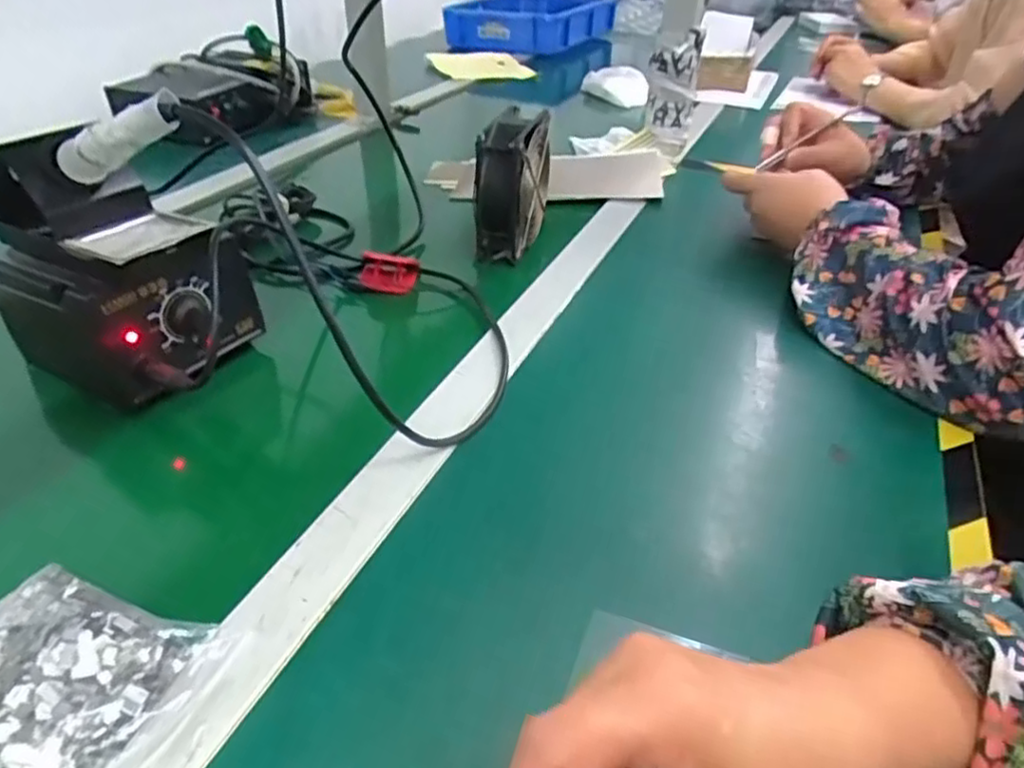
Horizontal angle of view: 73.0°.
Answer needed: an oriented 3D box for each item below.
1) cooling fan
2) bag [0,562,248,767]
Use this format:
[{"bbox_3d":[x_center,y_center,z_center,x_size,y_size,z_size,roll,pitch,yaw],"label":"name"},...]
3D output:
[{"bbox_3d":[0.001,-0.193,0.661,0.051,0.109,0.112,11,37,12],"label":"cooling fan"},{"bbox_3d":[-0.187,0.126,0.290,0.116,0.024,0.084,16,38,17],"label":"bag"}]

